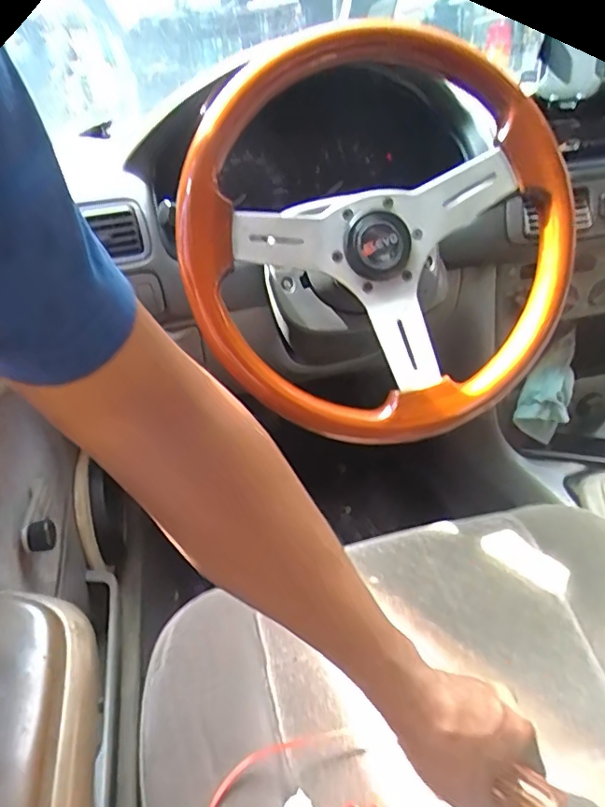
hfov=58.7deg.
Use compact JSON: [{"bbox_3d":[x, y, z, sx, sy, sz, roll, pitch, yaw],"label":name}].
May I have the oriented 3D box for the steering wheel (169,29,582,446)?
[{"bbox_3d":[0.071,-0.136,0.440,0.341,0.329,0.091,-11,-1,-15],"label":"steering wheel"}]

